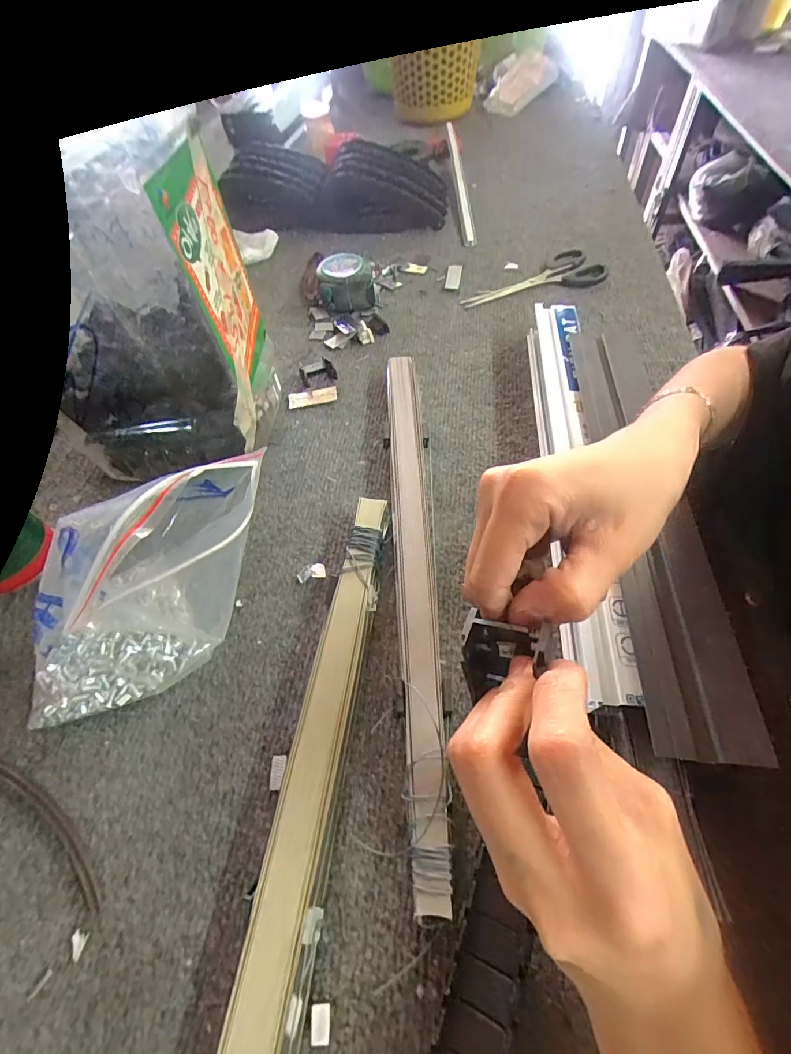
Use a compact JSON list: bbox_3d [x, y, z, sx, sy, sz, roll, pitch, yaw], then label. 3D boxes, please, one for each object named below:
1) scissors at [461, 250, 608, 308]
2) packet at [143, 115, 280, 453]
[{"bbox_3d":[0.169,-0.282,0.512,0.175,0.009,0.071,-29,59,-15],"label":"scissors"},{"bbox_3d":[-0.117,-0.150,0.324,0.011,0.201,0.100,0,56,3],"label":"packet"}]

